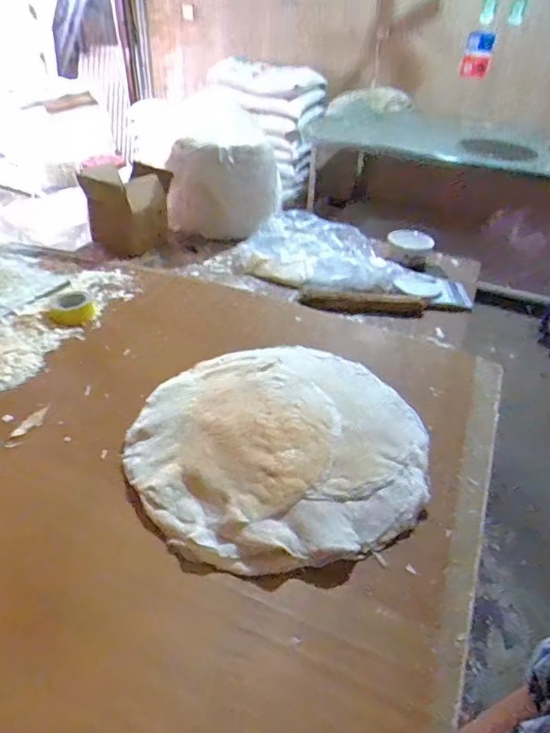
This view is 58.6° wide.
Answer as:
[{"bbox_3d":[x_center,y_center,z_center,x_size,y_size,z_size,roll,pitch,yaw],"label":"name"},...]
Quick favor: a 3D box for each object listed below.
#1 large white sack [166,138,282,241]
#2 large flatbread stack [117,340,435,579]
[{"bbox_3d":[-0.167,-0.615,1.658,0.315,0.284,0.258,13,38,13],"label":"large white sack"},{"bbox_3d":[0.016,0.111,0.877,0.531,0.064,0.494,-6,38,-12],"label":"large flatbread stack"}]

